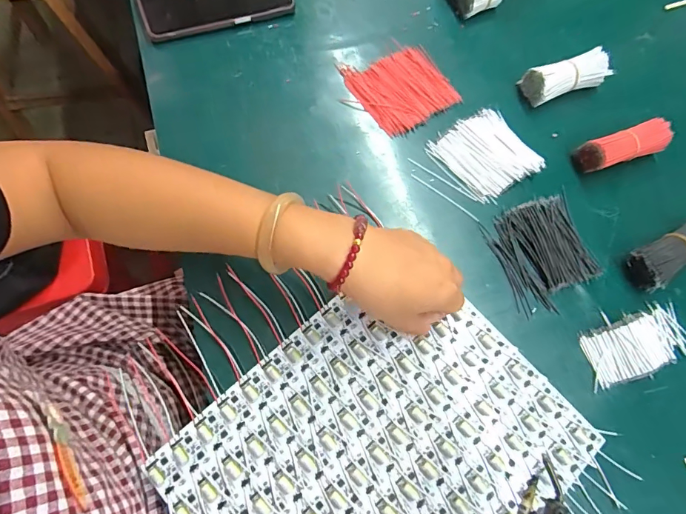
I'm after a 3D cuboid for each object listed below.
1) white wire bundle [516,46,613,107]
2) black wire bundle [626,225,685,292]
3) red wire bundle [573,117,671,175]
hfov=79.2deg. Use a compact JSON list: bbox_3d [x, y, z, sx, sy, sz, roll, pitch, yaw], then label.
[{"bbox_3d":[0.244,-0.198,0.456,0.086,0.034,0.037,-20,81,-12],"label":"white wire bundle"},{"bbox_3d":[0.318,-0.003,0.396,0.094,0.032,0.039,-25,82,-13],"label":"black wire bundle"},{"bbox_3d":[0.291,-0.114,0.430,0.090,0.031,0.033,-15,80,-11],"label":"red wire bundle"}]

